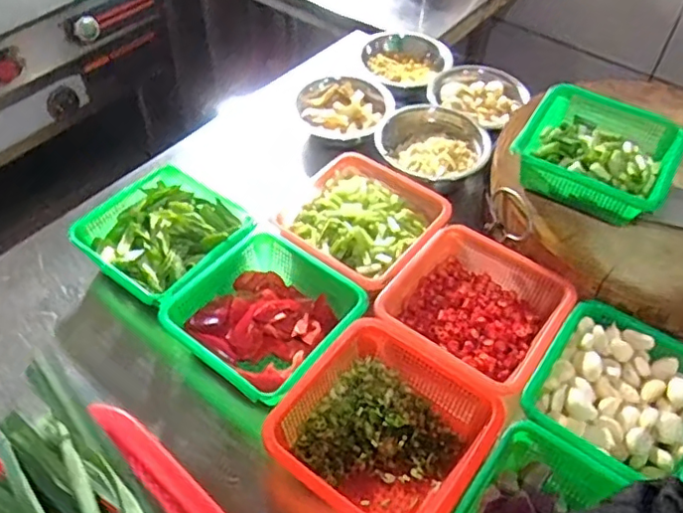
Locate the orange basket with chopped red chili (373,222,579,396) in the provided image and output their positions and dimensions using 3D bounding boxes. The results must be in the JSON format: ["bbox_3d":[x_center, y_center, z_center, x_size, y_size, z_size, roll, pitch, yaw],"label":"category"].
[{"bbox_3d":[0.144,0.060,0.676,0.185,0.064,0.181,30,56,22],"label":"orange basket with chopped red chili"}]

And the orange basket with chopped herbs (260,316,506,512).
[{"bbox_3d":[0.045,0.169,0.586,0.180,0.068,0.192,30,56,21],"label":"orange basket with chopped herbs"}]

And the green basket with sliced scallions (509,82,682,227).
[{"bbox_3d":[0.310,-0.127,0.725,0.180,0.059,0.173,25,54,18],"label":"green basket with sliced scallions"}]

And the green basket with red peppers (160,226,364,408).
[{"bbox_3d":[-0.087,0.065,0.660,0.171,0.061,0.170,31,57,22],"label":"green basket with red peppers"}]

